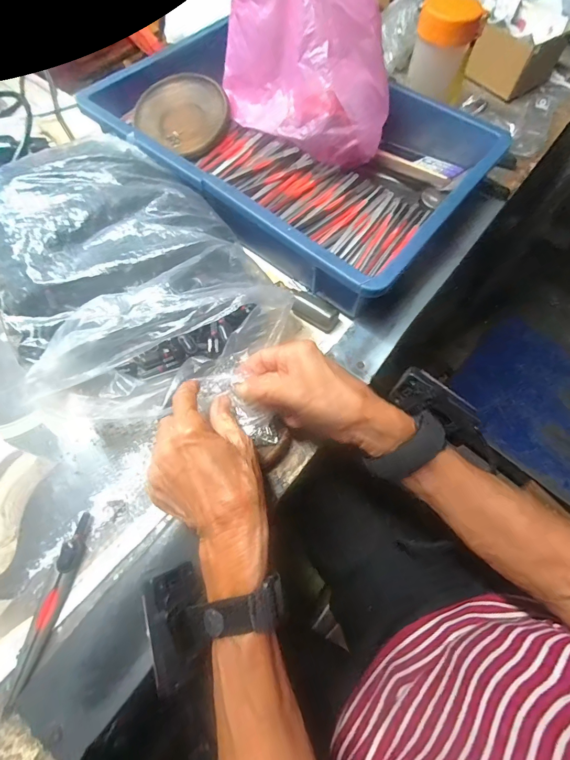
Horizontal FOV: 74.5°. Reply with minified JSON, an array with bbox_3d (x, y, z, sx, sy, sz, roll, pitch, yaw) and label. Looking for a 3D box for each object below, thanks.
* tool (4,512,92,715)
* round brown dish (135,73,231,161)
[{"bbox_3d":[-0.174,0.169,0.283,0.015,0.011,0.126,10,65,2],"label":"tool"},{"bbox_3d":[-0.118,-0.310,0.439,0.101,0.031,0.092,0,68,0],"label":"round brown dish"}]

